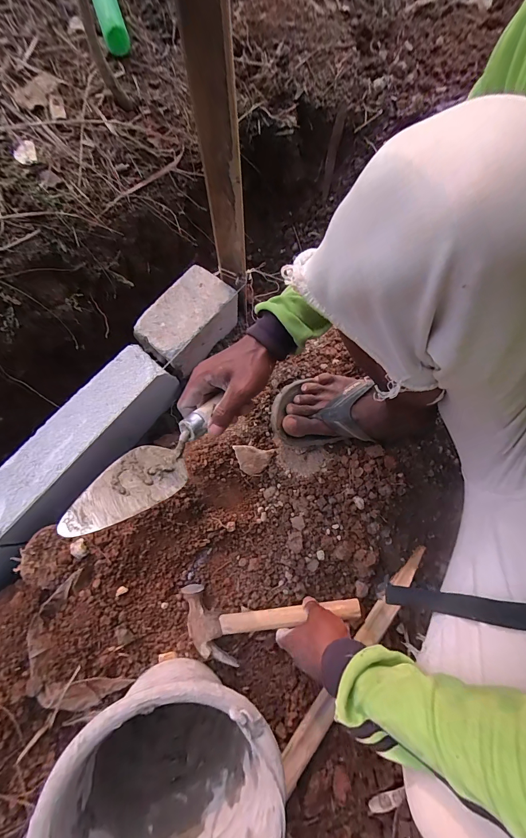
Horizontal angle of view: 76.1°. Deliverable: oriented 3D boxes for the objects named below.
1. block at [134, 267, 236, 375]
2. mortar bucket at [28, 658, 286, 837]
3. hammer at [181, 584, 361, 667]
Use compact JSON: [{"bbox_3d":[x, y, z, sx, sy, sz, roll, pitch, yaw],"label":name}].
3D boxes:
[{"bbox_3d":[-0.135,-0.176,0.623,0.109,0.087,0.173,35,75,9],"label":"block"},{"bbox_3d":[-0.103,0.436,0.414,0.238,0.194,0.243,1,73,-2],"label":"mortar bucket"},{"bbox_3d":[0.014,0.294,0.501,0.252,0.047,0.114,-12,73,8],"label":"hammer"}]

